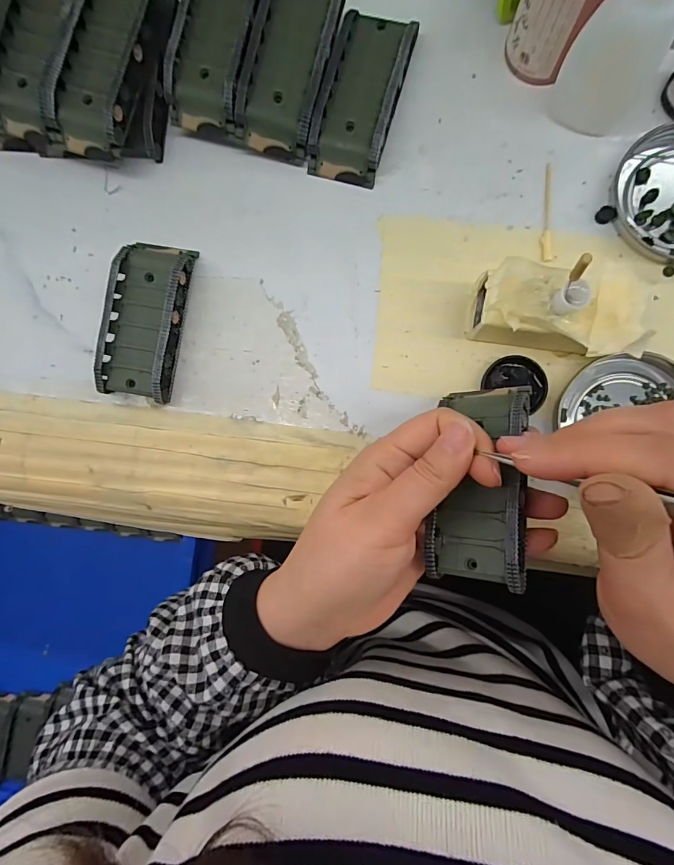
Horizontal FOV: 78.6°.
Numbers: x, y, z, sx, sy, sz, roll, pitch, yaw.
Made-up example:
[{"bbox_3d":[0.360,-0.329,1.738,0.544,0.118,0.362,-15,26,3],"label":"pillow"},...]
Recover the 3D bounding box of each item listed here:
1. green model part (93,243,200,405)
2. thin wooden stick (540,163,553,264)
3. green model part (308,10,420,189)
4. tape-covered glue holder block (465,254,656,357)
[{"bbox_3d":[-0.119,-0.070,0.256,0.043,0.021,0.095,11,89,6],"label":"green model part"},{"bbox_3d":[0.125,-0.131,0.244,0.007,0.004,0.059,1,89,5],"label":"thin wooden stick"},{"bbox_3d":[0.015,-0.203,0.248,0.044,0.020,0.094,15,90,6],"label":"green model part"},{"bbox_3d":[0.117,-0.063,0.221,0.085,0.046,0.045,11,89,6],"label":"tape-covered glue holder block"}]

